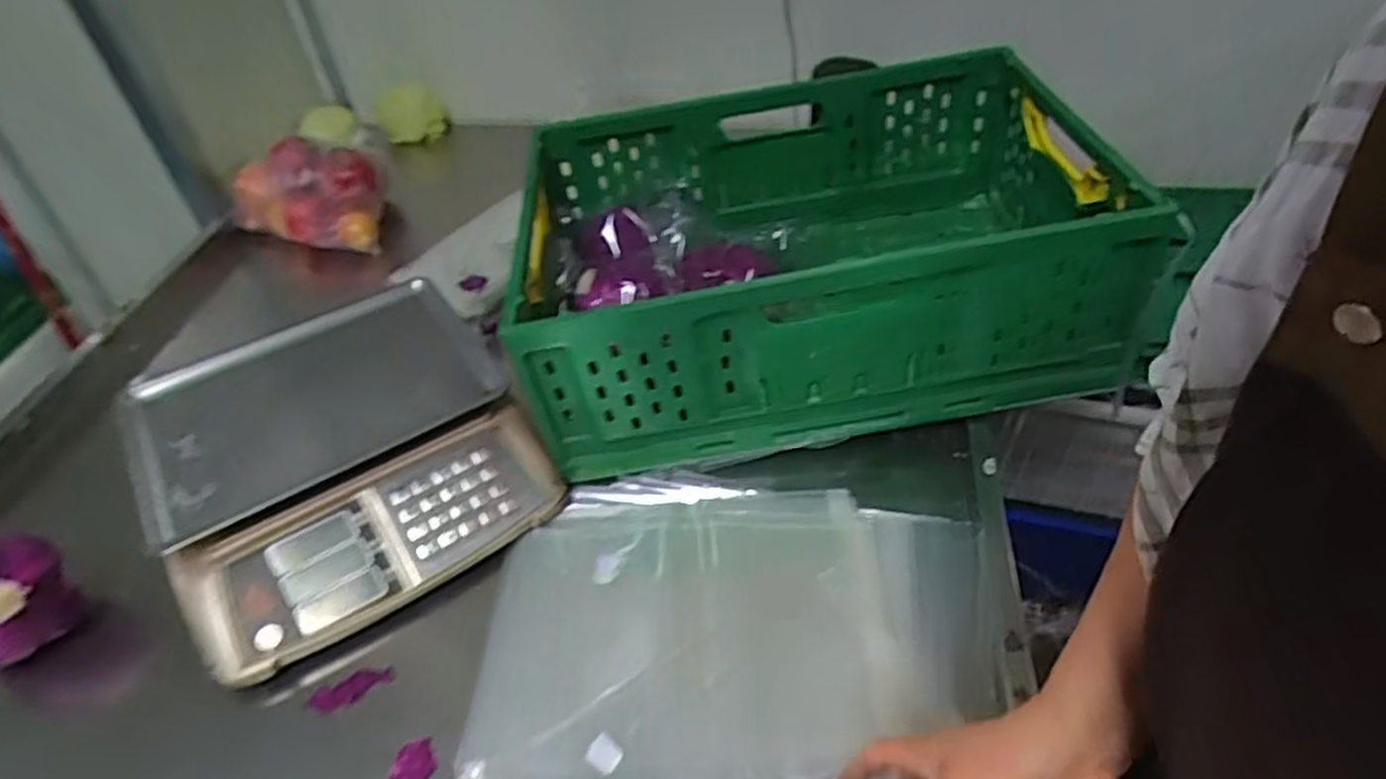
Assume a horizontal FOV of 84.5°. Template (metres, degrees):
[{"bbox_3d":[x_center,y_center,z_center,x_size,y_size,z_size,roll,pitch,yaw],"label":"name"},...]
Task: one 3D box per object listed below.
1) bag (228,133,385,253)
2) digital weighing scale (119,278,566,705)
[{"bbox_3d":[-0.584,-0.284,1.142,0.231,0.153,0.079,7,46,11],"label":"bag"},{"bbox_3d":[-0.354,0.067,0.783,0.342,0.118,0.327,-28,50,-22],"label":"digital weighing scale"}]

